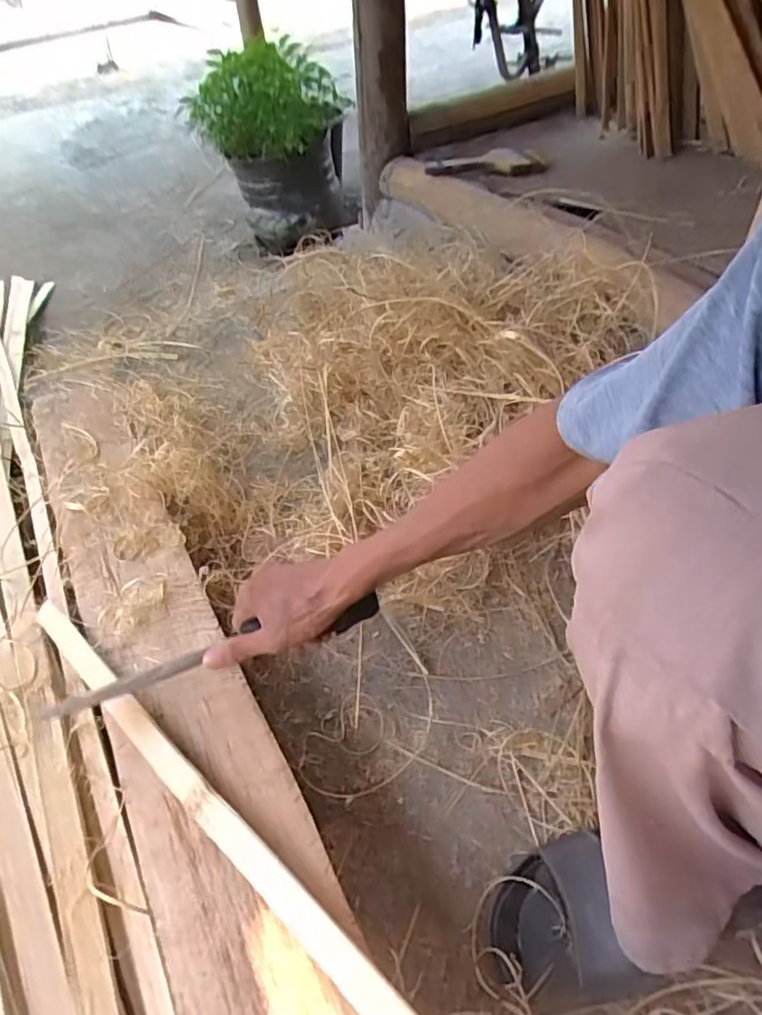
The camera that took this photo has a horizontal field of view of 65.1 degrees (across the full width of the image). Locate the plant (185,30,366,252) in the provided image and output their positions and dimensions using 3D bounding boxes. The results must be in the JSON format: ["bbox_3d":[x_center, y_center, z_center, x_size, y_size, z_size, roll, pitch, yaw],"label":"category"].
[{"bbox_3d":[-0.231,-0.814,1.369,0.277,0.390,0.380,6,48,12],"label":"plant"}]

